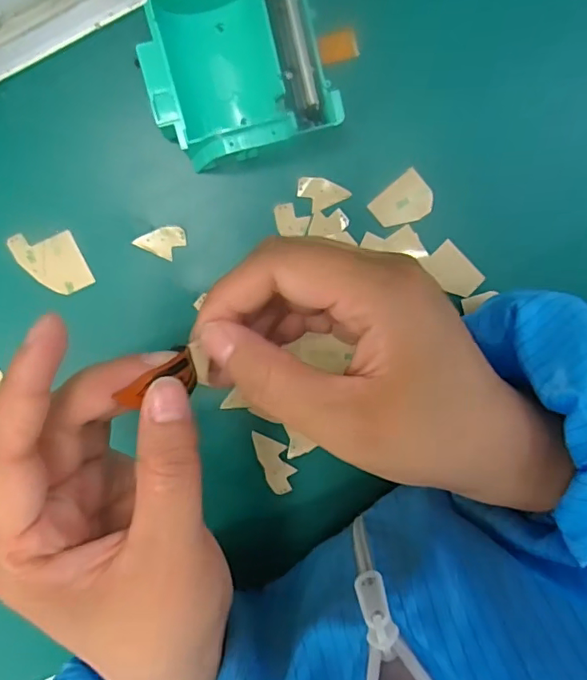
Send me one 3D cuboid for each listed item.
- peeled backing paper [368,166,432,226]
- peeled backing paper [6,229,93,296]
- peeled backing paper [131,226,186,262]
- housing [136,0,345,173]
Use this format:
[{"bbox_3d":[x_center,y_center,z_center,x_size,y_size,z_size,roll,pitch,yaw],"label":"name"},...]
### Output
[{"bbox_3d":[0.056,-0.069,0.267,0.029,0.004,0.023,-41,97,6],"label":"peeled backing paper"},{"bbox_3d":[-0.124,-0.040,0.271,0.031,0.004,0.036,-22,99,3],"label":"peeled backing paper"},{"bbox_3d":[-0.067,-0.052,0.269,0.022,0.004,0.017,24,93,-9],"label":"peeled backing paper"},{"bbox_3d":[-0.026,-0.123,0.239,0.079,0.038,0.079,-13,99,2],"label":"housing"}]

